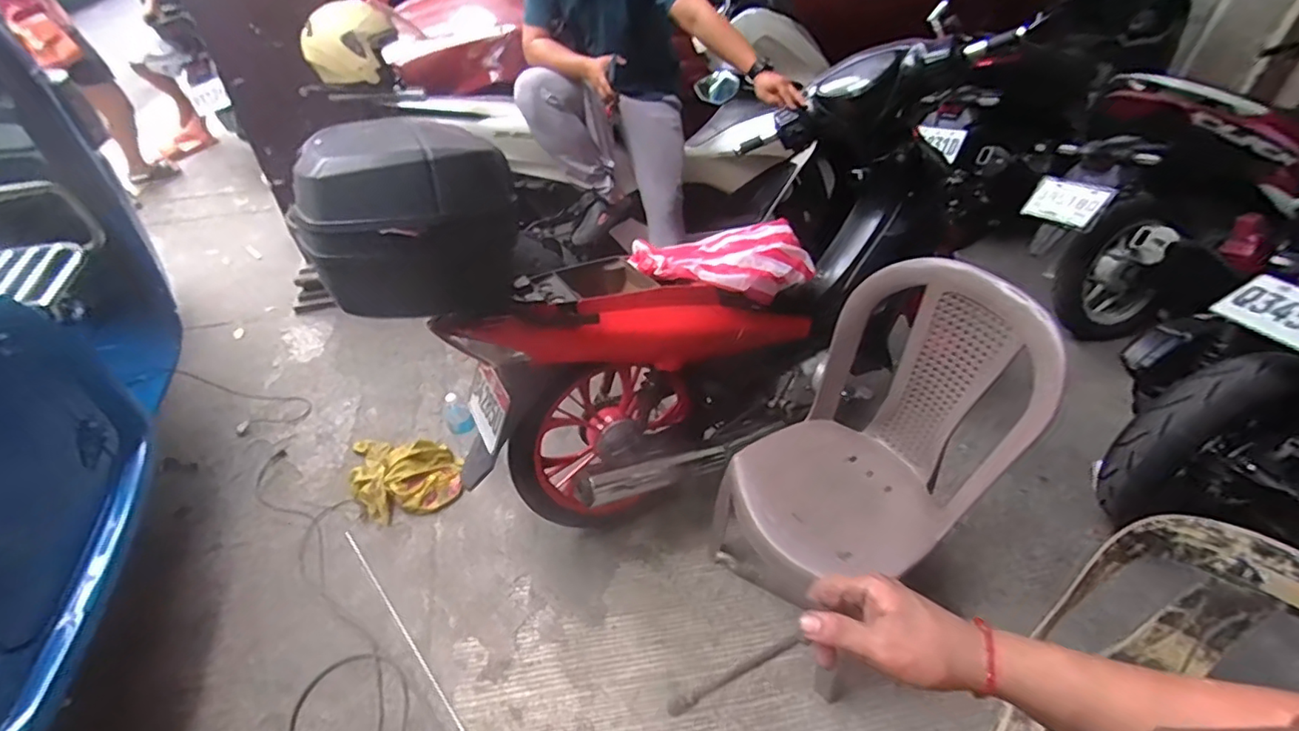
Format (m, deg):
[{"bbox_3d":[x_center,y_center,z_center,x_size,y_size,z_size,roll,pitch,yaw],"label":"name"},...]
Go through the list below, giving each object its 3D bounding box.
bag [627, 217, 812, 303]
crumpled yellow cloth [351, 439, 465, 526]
[{"bbox_3d":[0.180,-0.254,1.404,0.457,0.116,0.203,-12,45,-12],"label":"bag"},{"bbox_3d":[-0.779,0.339,1.748,0.394,0.109,0.258,11,44,11],"label":"crumpled yellow cloth"}]

